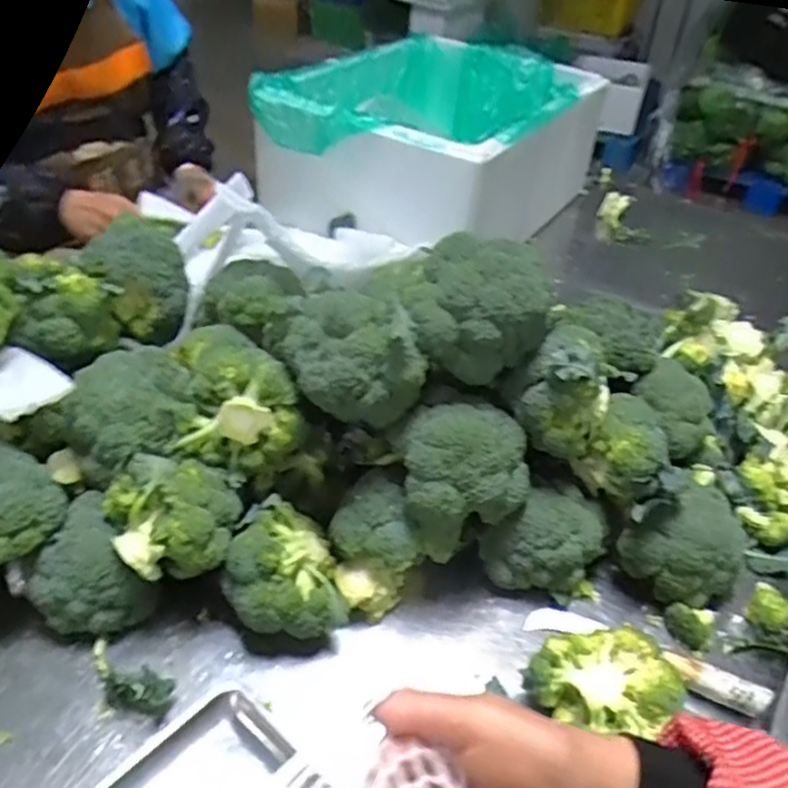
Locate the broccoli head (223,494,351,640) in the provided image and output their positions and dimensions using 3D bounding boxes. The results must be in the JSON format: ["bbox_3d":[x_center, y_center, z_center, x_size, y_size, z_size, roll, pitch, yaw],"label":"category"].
[{"bbox_3d":[-0.101,0.155,0.632,0.105,0.079,0.108,-7,41,-14],"label":"broccoli head"}]

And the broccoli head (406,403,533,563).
[{"bbox_3d":[0.067,0.079,0.648,0.113,0.127,0.100,12,40,10],"label":"broccoli head"}]

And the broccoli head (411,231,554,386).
[{"bbox_3d":[0.077,-0.076,0.625,0.120,0.102,0.087,3,39,-2],"label":"broccoli head"}]

